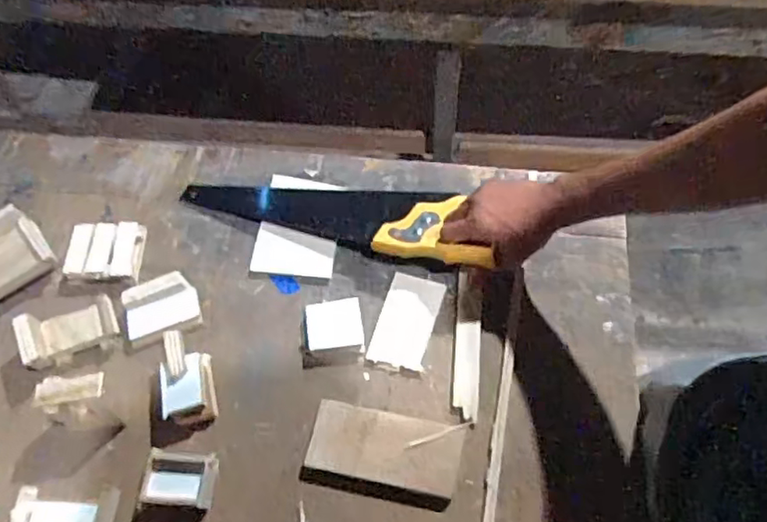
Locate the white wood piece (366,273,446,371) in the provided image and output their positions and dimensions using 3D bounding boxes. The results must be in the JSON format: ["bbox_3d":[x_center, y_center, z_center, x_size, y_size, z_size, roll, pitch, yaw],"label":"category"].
[{"bbox_3d":[0.026,0.067,0.701,0.062,0.007,0.108,14,63,11],"label":"white wood piece"}]

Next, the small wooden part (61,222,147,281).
[{"bbox_3d":[-0.333,-0.013,0.753,0.084,0.032,0.071,1,61,4],"label":"small wooden part"}]

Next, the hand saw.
[{"bbox_3d":[-0.063,-0.066,0.756,0.386,0.032,0.098,10,62,20],"label":"hand saw"}]

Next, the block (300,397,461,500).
[{"bbox_3d":[0.002,0.188,0.629,0.146,0.022,0.070,9,62,8],"label":"block"}]

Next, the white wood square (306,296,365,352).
[{"bbox_3d":[-0.055,0.073,0.699,0.062,0.018,0.056,-8,61,-1],"label":"white wood square"}]

